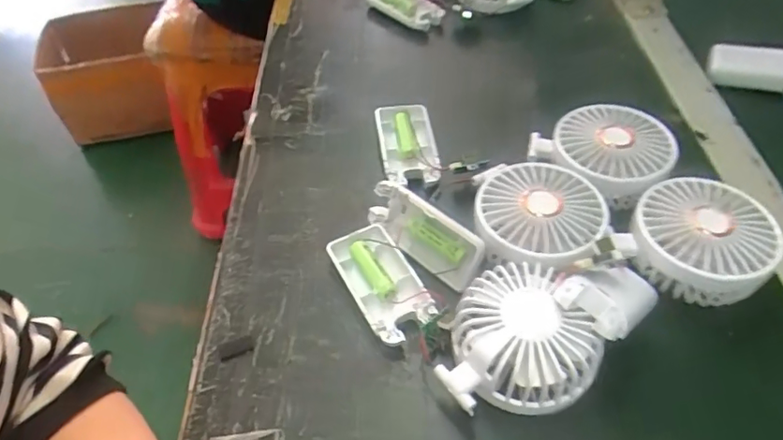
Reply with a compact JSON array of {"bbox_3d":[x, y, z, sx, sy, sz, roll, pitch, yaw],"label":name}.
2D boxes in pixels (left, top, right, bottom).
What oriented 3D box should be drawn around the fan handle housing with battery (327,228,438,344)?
[{"bbox_3d":[-0.007,0.044,0.381,0.042,0.016,0.089,-24,53,-17],"label":"fan handle housing with battery"}]

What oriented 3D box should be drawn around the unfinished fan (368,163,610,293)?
[{"bbox_3d":[0.065,0.001,0.394,0.162,0.047,0.098,7,50,8],"label":"unfinished fan"}]

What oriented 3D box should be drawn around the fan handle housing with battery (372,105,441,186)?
[{"bbox_3d":[0.014,-0.061,0.467,0.048,0.023,0.086,-7,50,-3],"label":"fan handle housing with battery"}]

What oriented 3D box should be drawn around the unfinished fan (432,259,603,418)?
[{"bbox_3d":[0.069,0.075,0.329,0.087,0.049,0.081,-1,50,2],"label":"unfinished fan"}]

